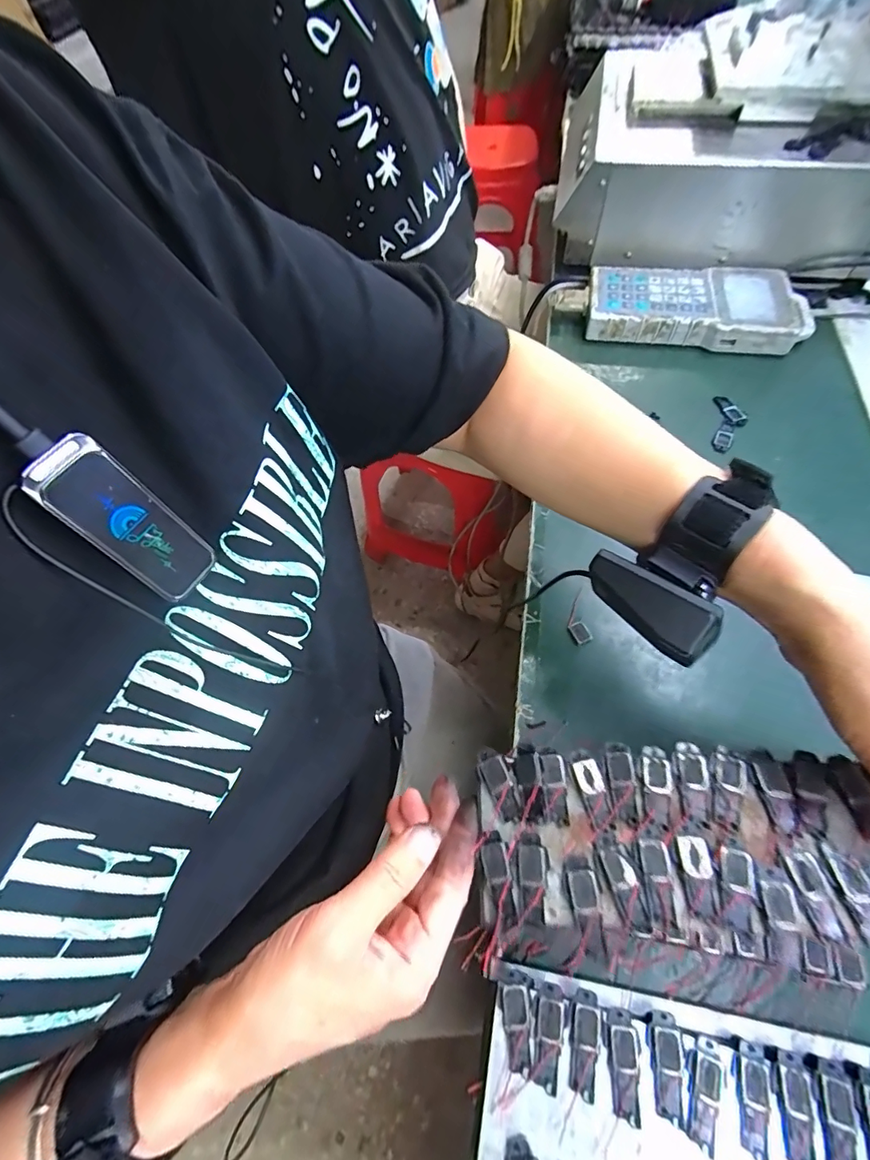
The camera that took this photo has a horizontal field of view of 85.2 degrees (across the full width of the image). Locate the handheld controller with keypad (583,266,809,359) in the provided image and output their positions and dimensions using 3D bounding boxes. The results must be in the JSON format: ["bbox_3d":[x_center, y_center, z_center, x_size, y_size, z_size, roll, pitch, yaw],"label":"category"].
[{"bbox_3d":[0.280,-0.291,0.507,0.227,0.047,0.101,8,63,7],"label":"handheld controller with keypad"}]

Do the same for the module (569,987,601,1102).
[{"bbox_3d":[0.074,0.228,0.233,0.015,0.004,0.039,9,60,11],"label":"module"}]

